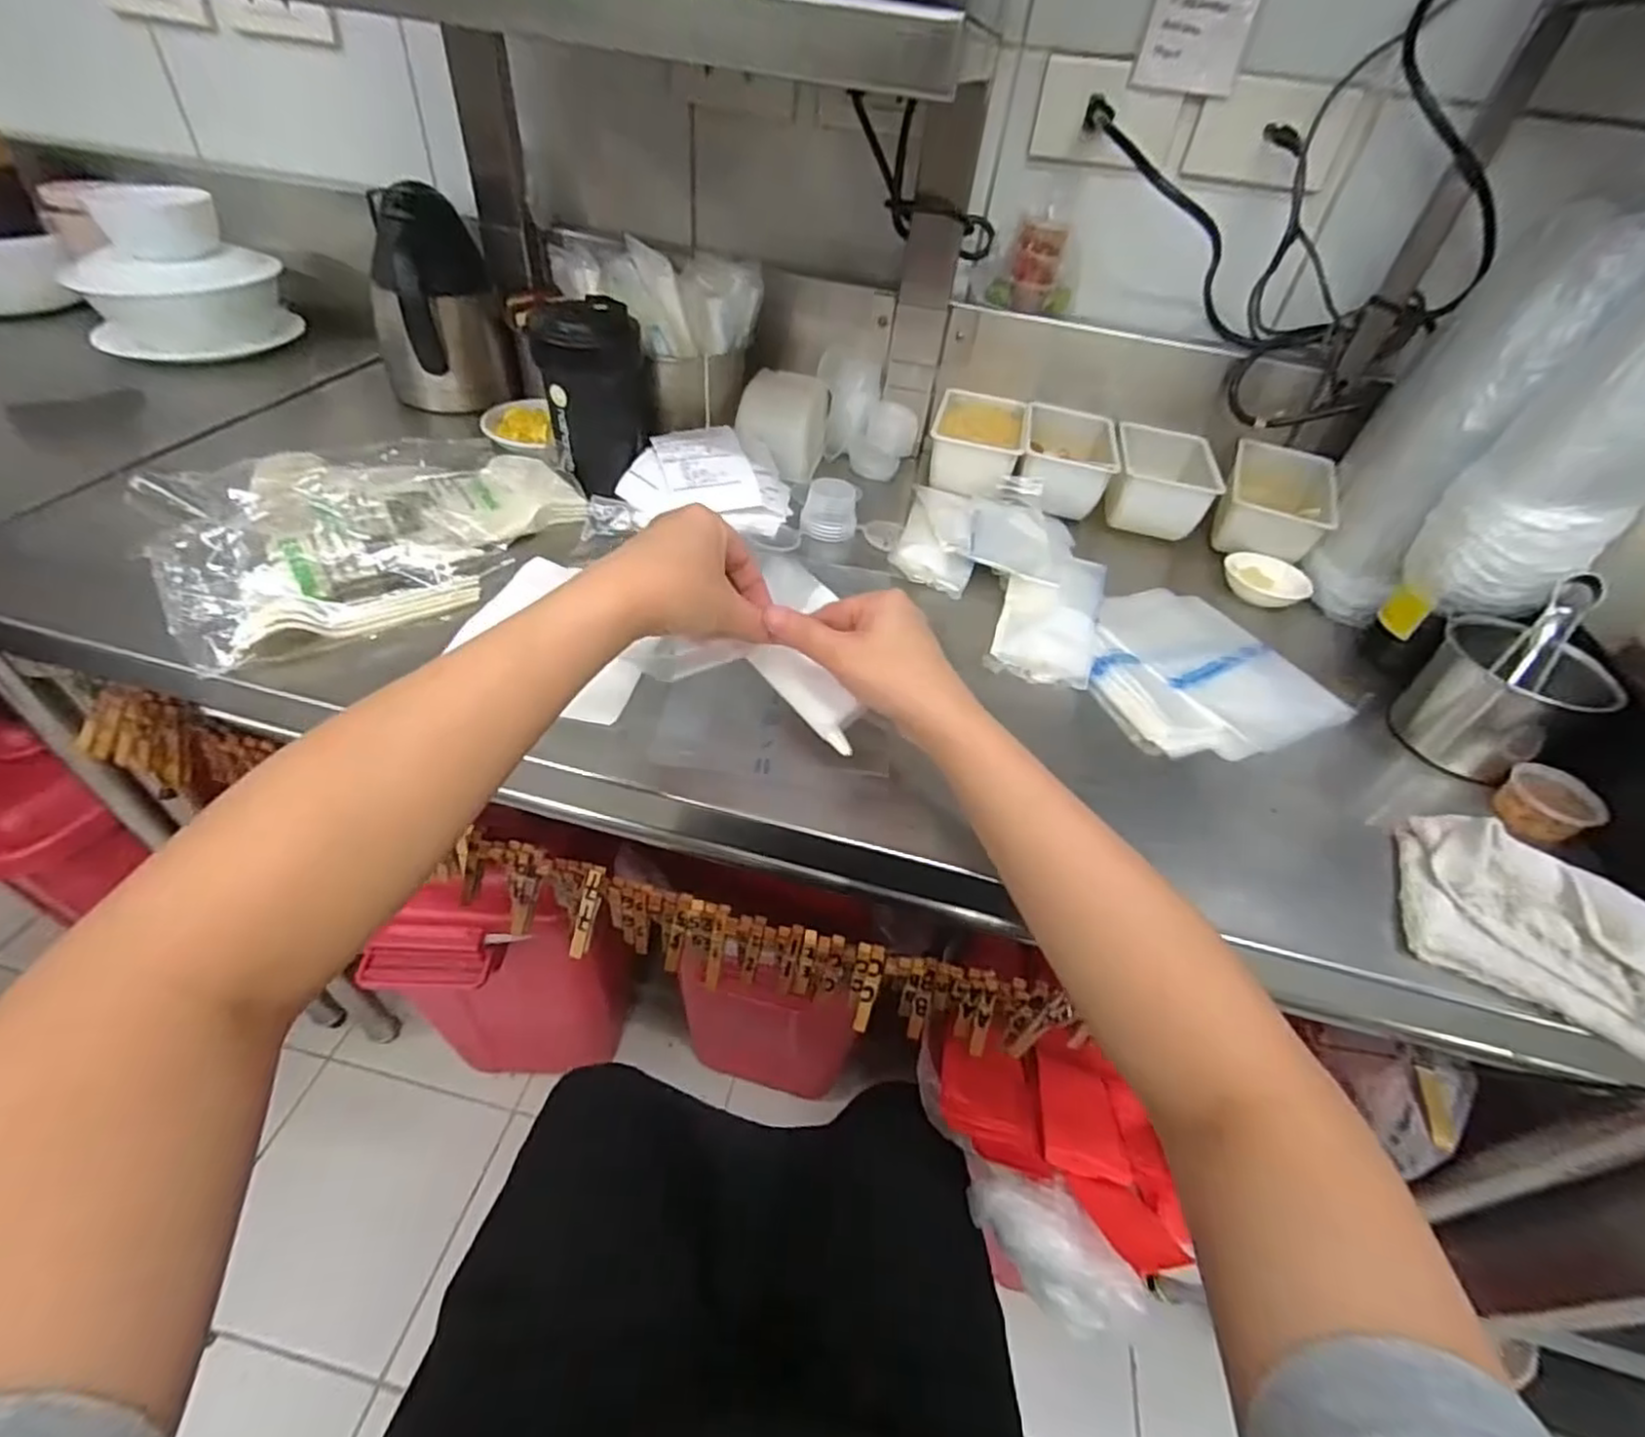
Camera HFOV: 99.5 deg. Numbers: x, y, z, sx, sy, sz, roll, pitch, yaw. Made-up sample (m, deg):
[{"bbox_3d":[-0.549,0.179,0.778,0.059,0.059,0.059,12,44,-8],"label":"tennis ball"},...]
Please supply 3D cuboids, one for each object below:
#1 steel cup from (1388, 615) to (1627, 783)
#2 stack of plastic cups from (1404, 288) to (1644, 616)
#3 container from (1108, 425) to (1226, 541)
[{"bbox_3d":[0.477,-0.015,0.495,0.079,0.089,0.093,-18,49,-25],"label":"steel cup"},{"bbox_3d":[0.493,-0.175,0.439,0.099,0.238,0.074,37,50,28],"label":"stack of plastic cups"},{"bbox_3d":[0.336,-0.237,0.704,0.091,0.072,0.118,16,43,9],"label":"container"}]

